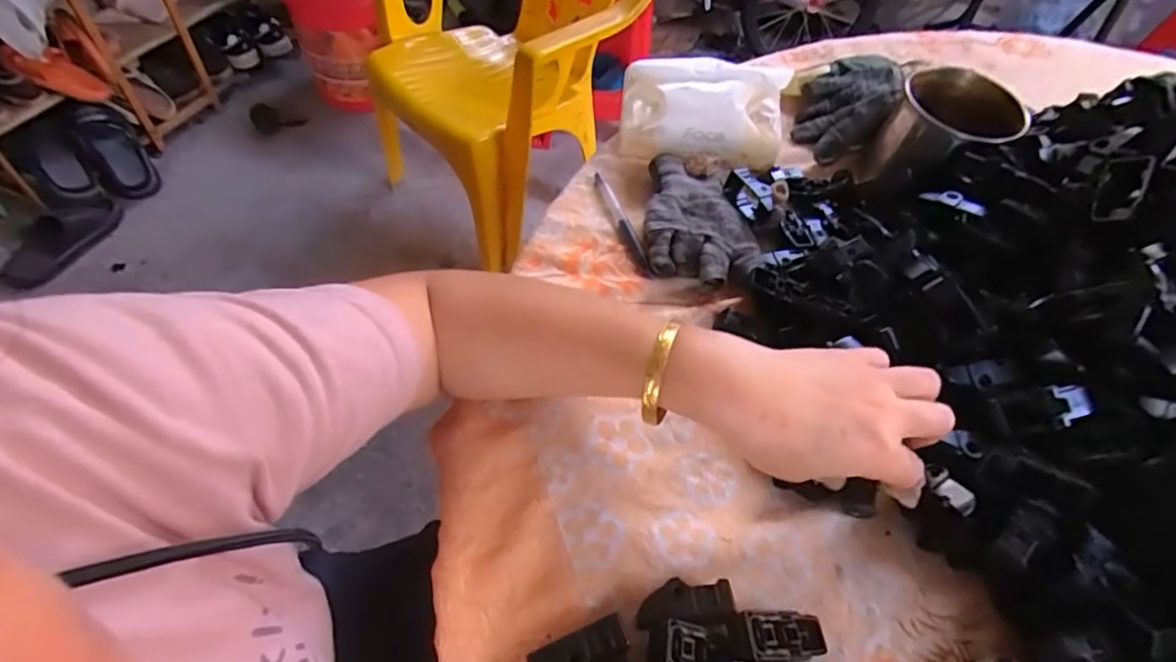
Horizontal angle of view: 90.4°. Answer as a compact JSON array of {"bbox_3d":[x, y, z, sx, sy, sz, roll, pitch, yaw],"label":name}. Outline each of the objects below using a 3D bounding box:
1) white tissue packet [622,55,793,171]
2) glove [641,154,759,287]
[{"bbox_3d":[0.104,-0.199,0.541,0.143,0.055,0.091,4,88,-1],"label":"white tissue packet"},{"bbox_3d":[0.088,-0.093,0.479,0.085,0.023,0.137,-1,53,-4],"label":"glove"}]

